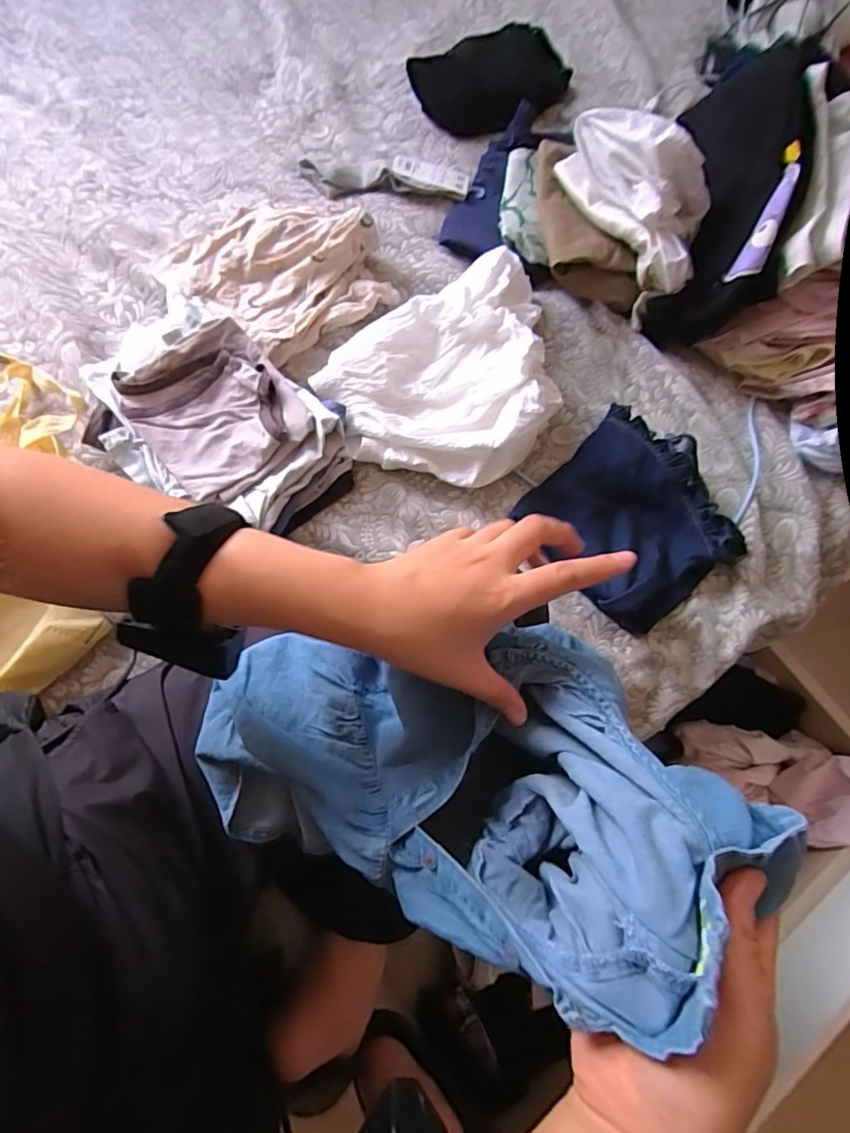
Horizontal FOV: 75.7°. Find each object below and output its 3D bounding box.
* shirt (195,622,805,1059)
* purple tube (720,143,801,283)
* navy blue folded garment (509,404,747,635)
[{"bbox_3d":[0.007,0.123,0.336,0.349,0.090,0.165,4,71,33],"label":"shirt"},{"bbox_3d":[0.363,-0.368,0.577,0.028,0.022,0.134,22,102,4],"label":"purple tube"},{"bbox_3d":[0.227,-0.053,0.595,0.198,0.040,0.206,-40,79,-12],"label":"navy blue folded garment"}]

